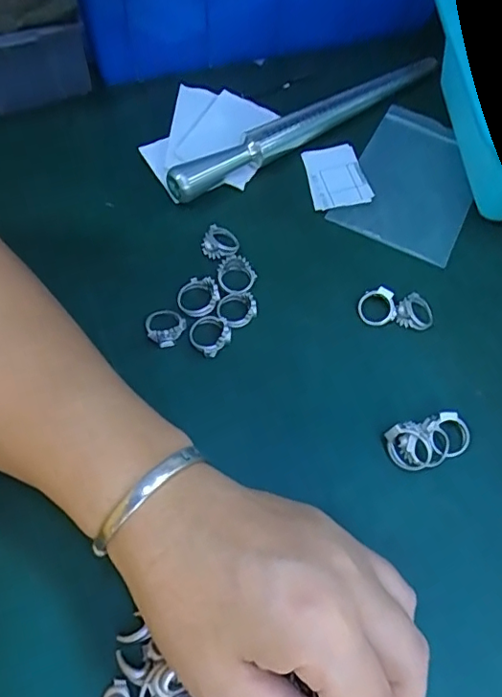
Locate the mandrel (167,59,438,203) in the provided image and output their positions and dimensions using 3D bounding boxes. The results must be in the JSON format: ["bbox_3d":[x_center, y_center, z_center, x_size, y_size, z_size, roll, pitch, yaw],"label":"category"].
[{"bbox_3d":[0.043,-0.155,0.364,0.225,0.021,0.016,-32,68,-19],"label":"mandrel"}]

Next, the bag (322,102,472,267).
[{"bbox_3d":[0.109,-0.112,0.356,0.078,0.007,0.116,26,63,10],"label":"bag"}]

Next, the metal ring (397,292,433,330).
[{"bbox_3d":[0.094,-0.021,0.307,0.022,0.007,0.021,1,62,-3],"label":"metal ring"}]

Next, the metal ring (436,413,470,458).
[{"bbox_3d":[0.101,0.044,0.272,0.022,0.005,0.023,-26,92,-17],"label":"metal ring"}]

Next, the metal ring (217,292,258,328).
[{"bbox_3d":[-0.007,-0.024,0.302,0.022,0.007,0.021,1,62,-3],"label":"metal ring"}]

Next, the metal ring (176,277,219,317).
[{"bbox_3d":[-0.030,-0.030,0.303,0.023,0.009,0.022,1,62,-3],"label":"metal ring"}]

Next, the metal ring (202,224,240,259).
[{"bbox_3d":[-0.018,-0.064,0.323,0.021,0.007,0.021,1,62,-3],"label":"metal ring"}]

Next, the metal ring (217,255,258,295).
[{"bbox_3d":[-0.009,-0.043,0.312,0.022,0.005,0.024,1,62,-3],"label":"metal ring"}]

